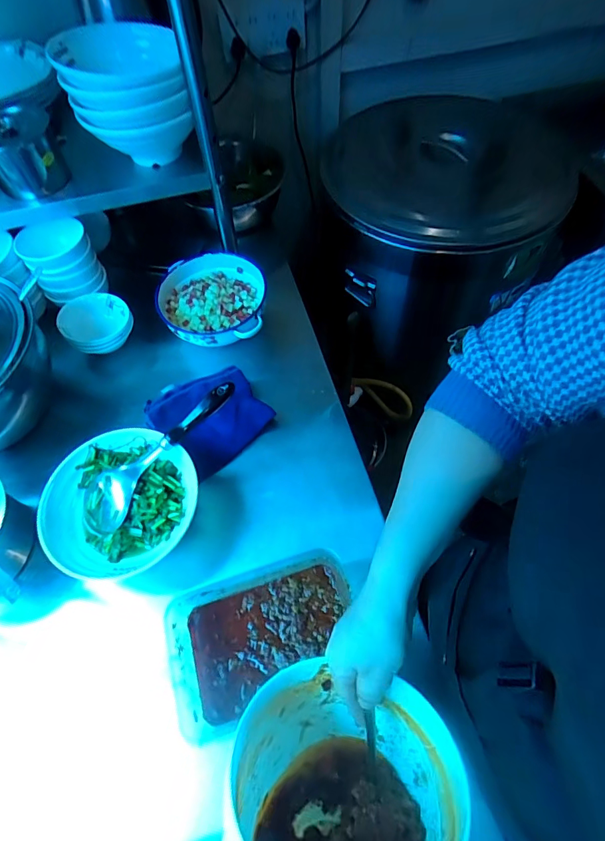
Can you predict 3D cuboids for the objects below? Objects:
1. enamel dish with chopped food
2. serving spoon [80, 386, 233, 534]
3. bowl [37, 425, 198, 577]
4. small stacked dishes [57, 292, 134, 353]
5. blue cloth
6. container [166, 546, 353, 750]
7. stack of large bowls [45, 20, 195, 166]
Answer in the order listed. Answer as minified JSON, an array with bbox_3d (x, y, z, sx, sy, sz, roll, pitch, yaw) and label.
[{"bbox_3d":[-0.158,-0.201,0.755,0.178,0.079,0.184,0,61,1],"label":"enamel dish with chopped food"},{"bbox_3d":[-0.193,0.042,0.562,0.260,0.024,0.065,-44,68,-3],"label":"serving spoon"},{"bbox_3d":[-0.238,0.107,0.565,0.186,0.070,0.181,0,61,1],"label":"bowl"},{"bbox_3d":[-0.352,-0.162,0.731,0.109,0.048,0.107,-35,78,-32],"label":"small stacked dishes"},{"bbox_3d":[-0.145,-0.013,0.674,0.159,0.026,0.156,-39,67,-19],"label":"blue cloth"},{"bbox_3d":[-0.041,0.247,0.494,0.211,0.059,0.149,-17,62,-8],"label":"container"},{"bbox_3d":[-0.259,-0.479,0.639,0.170,0.133,0.149,-13,61,-6],"label":"stack of large bowls"}]

